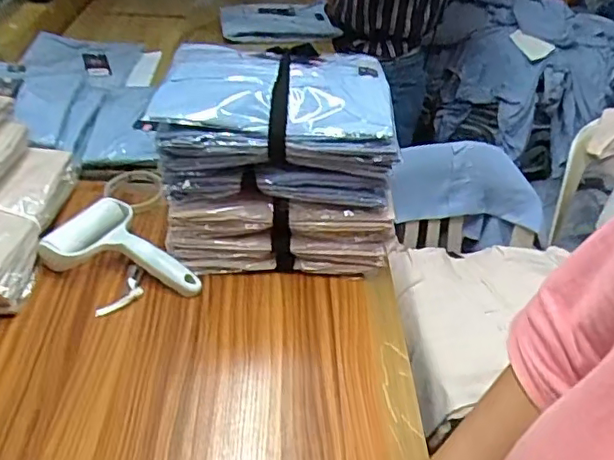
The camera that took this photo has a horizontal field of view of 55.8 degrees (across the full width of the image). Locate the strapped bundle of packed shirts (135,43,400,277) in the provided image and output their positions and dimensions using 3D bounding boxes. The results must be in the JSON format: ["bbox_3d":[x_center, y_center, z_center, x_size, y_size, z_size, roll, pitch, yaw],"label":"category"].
[{"bbox_3d":[-0.034,-0.086,0.703,0.246,0.217,0.186,1,37,-3],"label":"strapped bundle of packed shirts"}]

